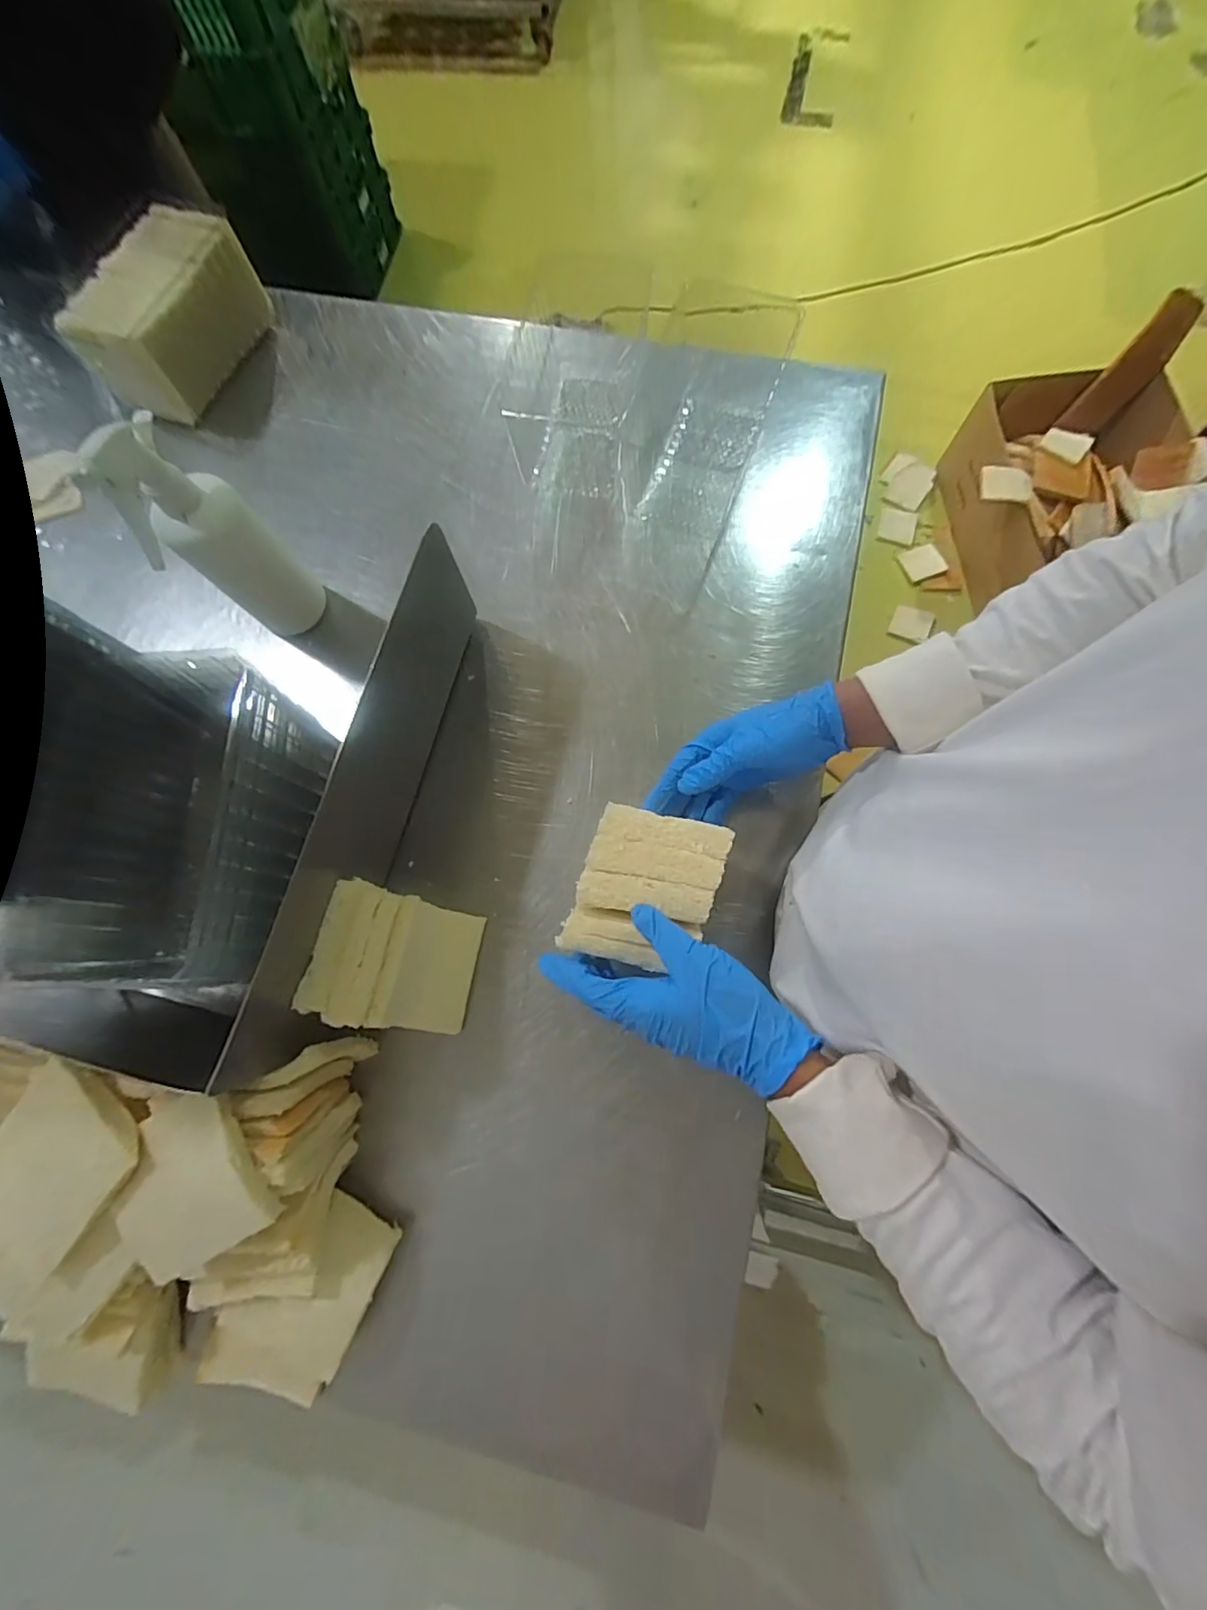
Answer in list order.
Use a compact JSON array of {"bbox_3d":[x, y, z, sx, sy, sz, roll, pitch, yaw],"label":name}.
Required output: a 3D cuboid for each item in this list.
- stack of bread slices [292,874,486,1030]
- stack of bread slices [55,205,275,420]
[{"bbox_3d":[-0.156,0.119,0.440,0.099,0.093,0.103,15,77,5],"label":"stack of bread slices"},{"bbox_3d":[-0.467,-0.525,0.607,0.098,0.098,0.191,25,78,7],"label":"stack of bread slices"}]

